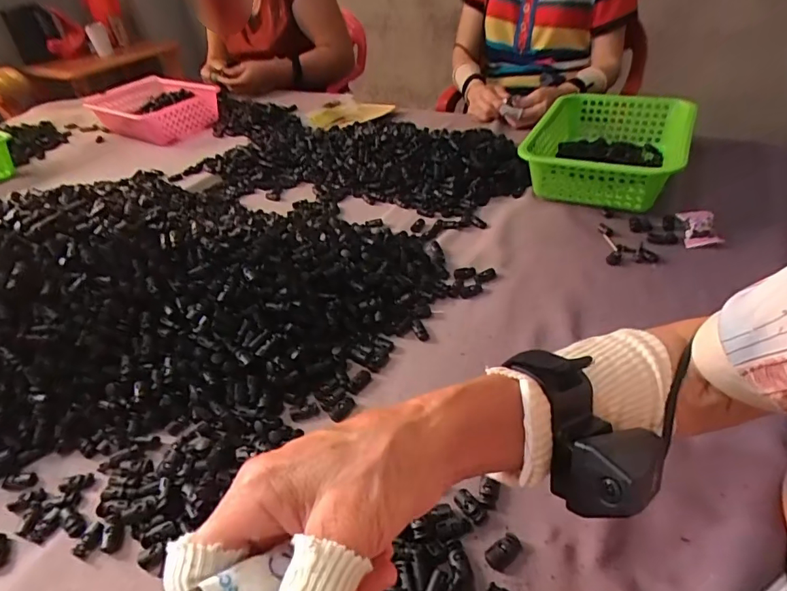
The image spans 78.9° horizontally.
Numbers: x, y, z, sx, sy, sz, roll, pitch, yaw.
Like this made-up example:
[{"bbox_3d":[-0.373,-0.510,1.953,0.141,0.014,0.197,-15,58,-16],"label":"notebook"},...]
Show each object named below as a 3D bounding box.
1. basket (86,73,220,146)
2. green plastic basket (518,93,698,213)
[{"bbox_3d":[-0.585,-0.455,1.162,0.339,0.070,0.225,26,50,34],"label":"basket"},{"bbox_3d":[0.349,-0.242,0.784,0.208,0.082,0.317,17,45,27],"label":"green plastic basket"}]

